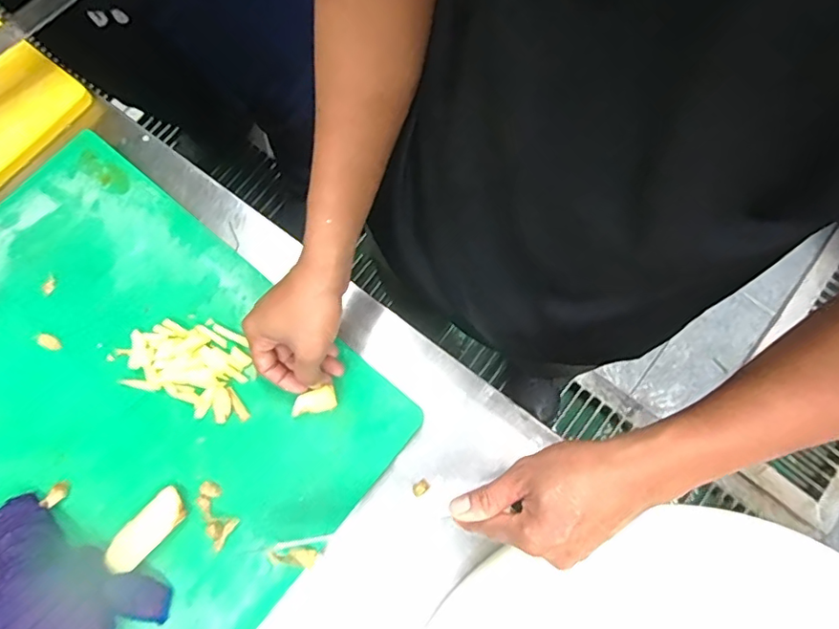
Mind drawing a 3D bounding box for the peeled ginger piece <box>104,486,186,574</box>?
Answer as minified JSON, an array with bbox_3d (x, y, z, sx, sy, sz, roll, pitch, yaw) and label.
[{"bbox_3d":[-0.219,0.173,0.430,0.031,0.005,0.070,43,81,11],"label":"peeled ginger piece"}]

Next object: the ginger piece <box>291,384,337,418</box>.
[{"bbox_3d":[-0.089,0.071,0.447,0.037,0.009,0.020,-11,75,-5],"label":"ginger piece"}]

